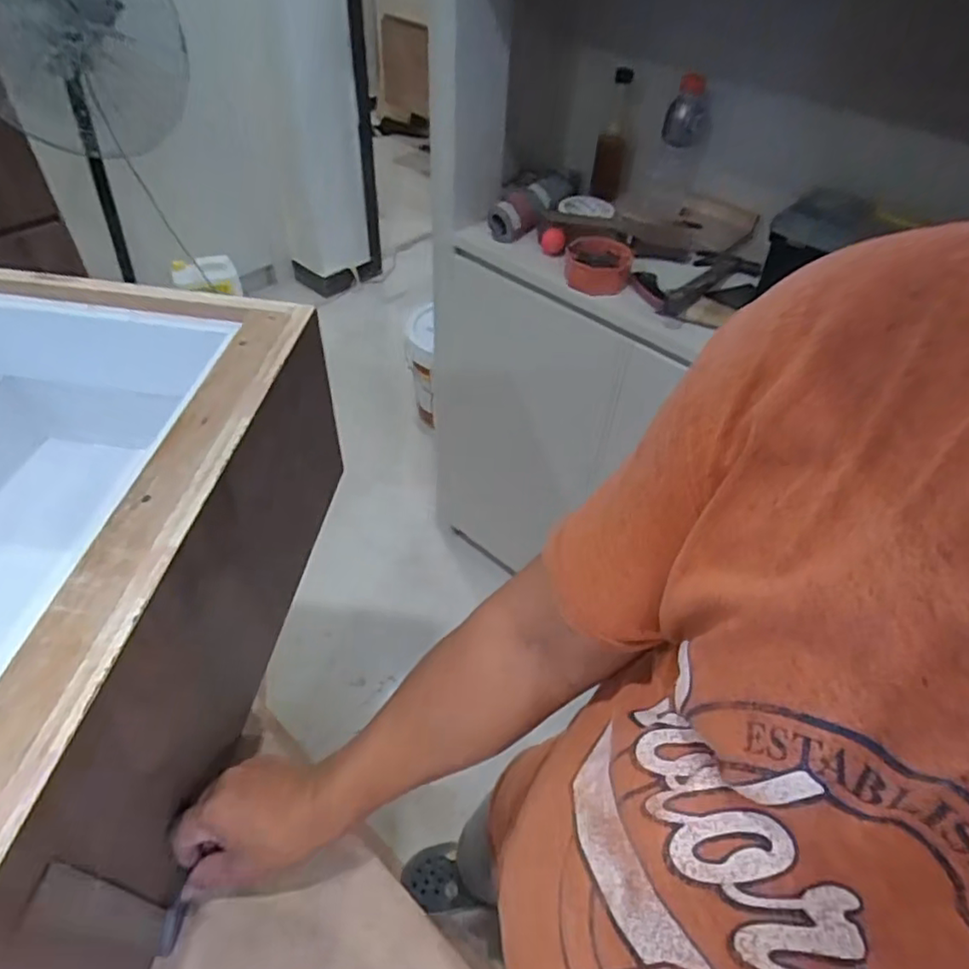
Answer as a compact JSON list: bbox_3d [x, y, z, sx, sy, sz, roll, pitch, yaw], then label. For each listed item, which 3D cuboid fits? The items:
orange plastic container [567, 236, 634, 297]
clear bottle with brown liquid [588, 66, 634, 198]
[{"bbox_3d":[0.177,-0.344,0.978,0.103,0.040,0.112,13,48,8],"label":"orange plastic container"},{"bbox_3d":[0.232,-0.626,1.119,0.056,0.223,0.058,10,7,5],"label":"clear bottle with brown liquid"}]

